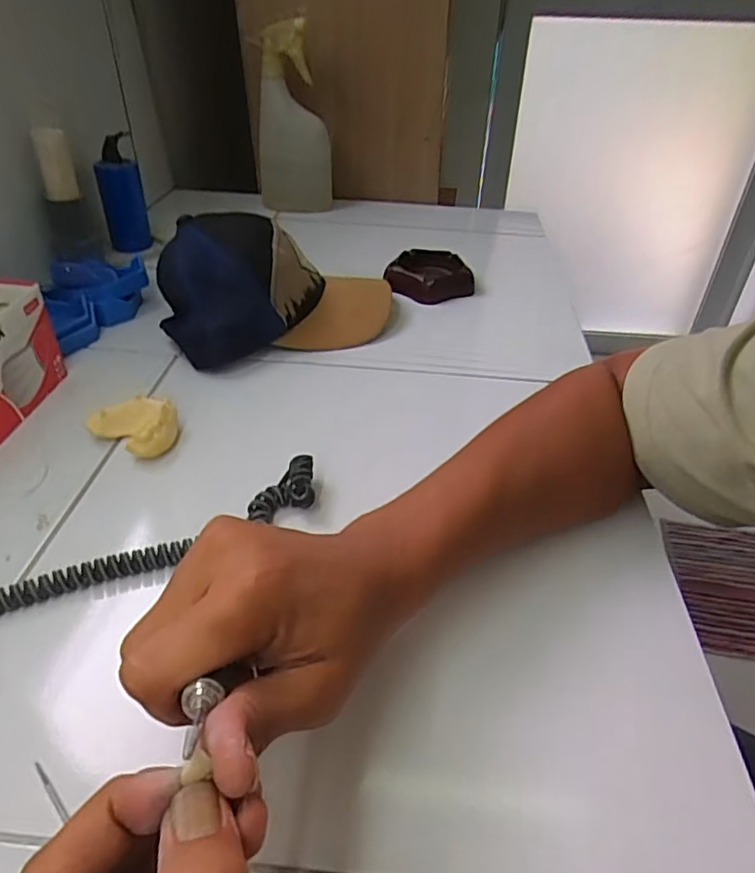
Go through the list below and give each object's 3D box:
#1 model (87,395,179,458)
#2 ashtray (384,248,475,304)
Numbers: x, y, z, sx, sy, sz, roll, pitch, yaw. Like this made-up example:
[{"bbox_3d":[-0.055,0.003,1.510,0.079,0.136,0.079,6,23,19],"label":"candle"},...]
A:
[{"bbox_3d":[-0.183,-0.006,0.465,0.063,0.033,0.048,25,44,26],"label":"model"},{"bbox_3d":[0.057,-0.190,0.704,0.094,0.027,0.094,1,39,-1],"label":"ashtray"}]

